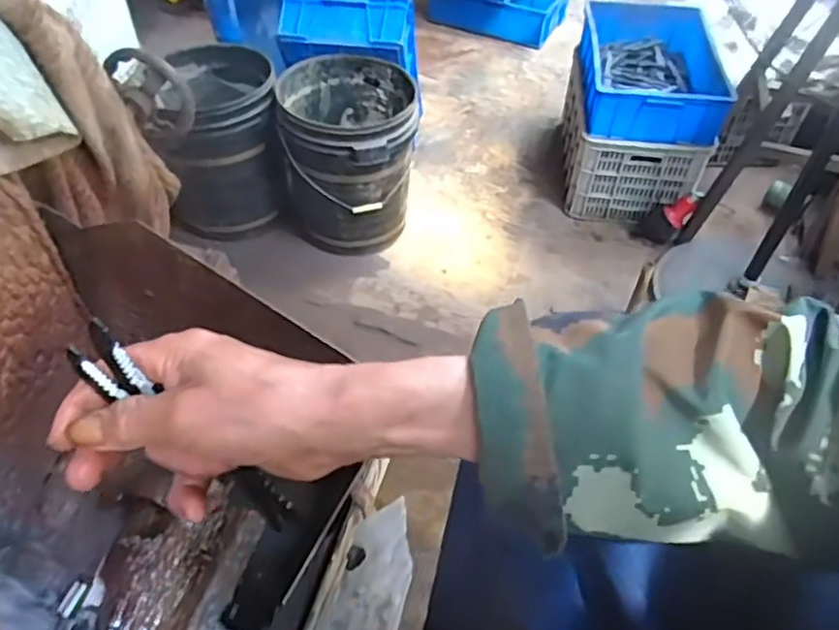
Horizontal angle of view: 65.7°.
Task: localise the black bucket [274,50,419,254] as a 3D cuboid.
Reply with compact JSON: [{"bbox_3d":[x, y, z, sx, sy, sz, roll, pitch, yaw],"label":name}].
[{"bbox_3d":[-0.195,-0.416,1.782,0.354,0.421,0.371,1,49,-2],"label":"black bucket"}]

